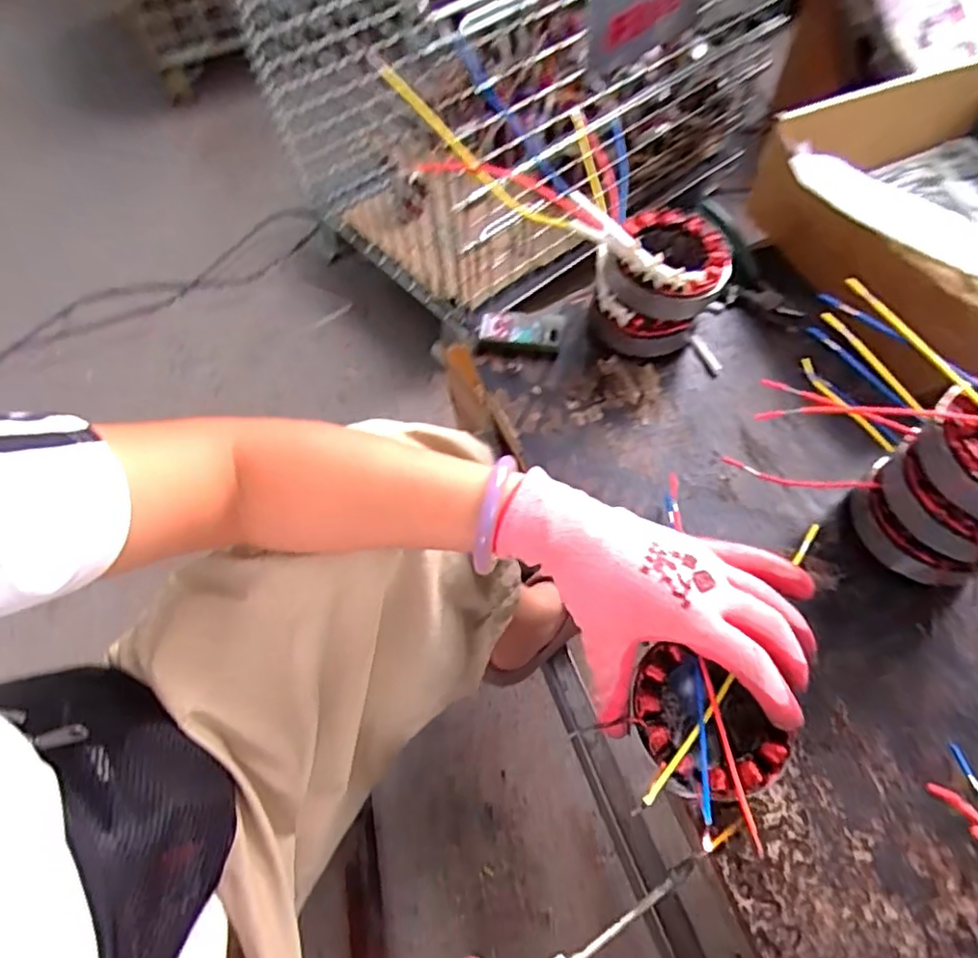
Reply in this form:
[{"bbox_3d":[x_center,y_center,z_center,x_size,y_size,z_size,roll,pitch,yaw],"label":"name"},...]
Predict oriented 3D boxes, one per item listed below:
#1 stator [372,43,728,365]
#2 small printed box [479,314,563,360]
[{"bbox_3d":[0.063,-0.204,0.461,0.279,0.095,0.089,37,65,-11],"label":"stator"},{"bbox_3d":[0.027,-0.121,0.509,0.066,0.019,0.036,6,60,7],"label":"small printed box"}]

